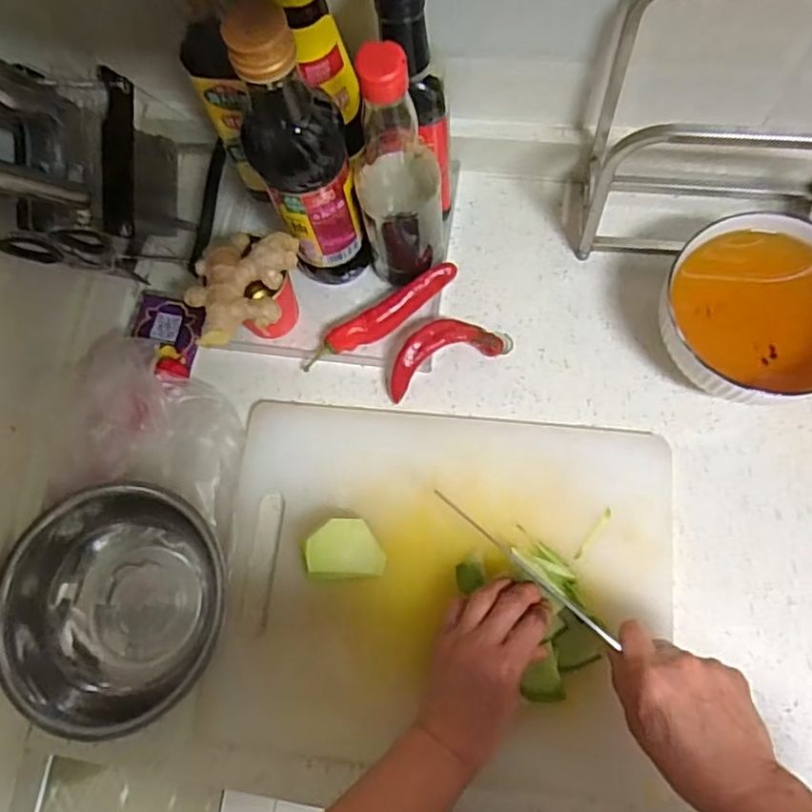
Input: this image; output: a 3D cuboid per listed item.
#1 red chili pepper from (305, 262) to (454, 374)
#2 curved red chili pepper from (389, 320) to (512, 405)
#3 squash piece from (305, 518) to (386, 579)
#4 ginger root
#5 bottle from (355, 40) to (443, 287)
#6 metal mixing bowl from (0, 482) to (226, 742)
[{"bbox_3d":[-0.024,-0.081,0.588,0.160,0.017,0.024,-32,75,6],"label":"red chili pepper"},{"bbox_3d":[0.035,-0.050,0.580,0.119,0.037,0.046,-23,73,-3],"label":"curved red chili pepper"},{"bbox_3d":[-0.048,0.116,0.520,0.057,0.046,0.049,-4,73,3],"label":"squash piece"},{"bbox_3d":[-0.135,-0.098,0.522,0.074,0.029,0.099,15,77,9],"label":"ginger root"},{"bbox_3d":[-0.006,-0.173,0.508,0.068,0.248,0.058,-10,73,1],"label":"bottle"},{"bbox_3d":[-0.241,0.154,0.520,0.166,0.071,0.176,-1,75,5],"label":"metal mixing bowl"}]

